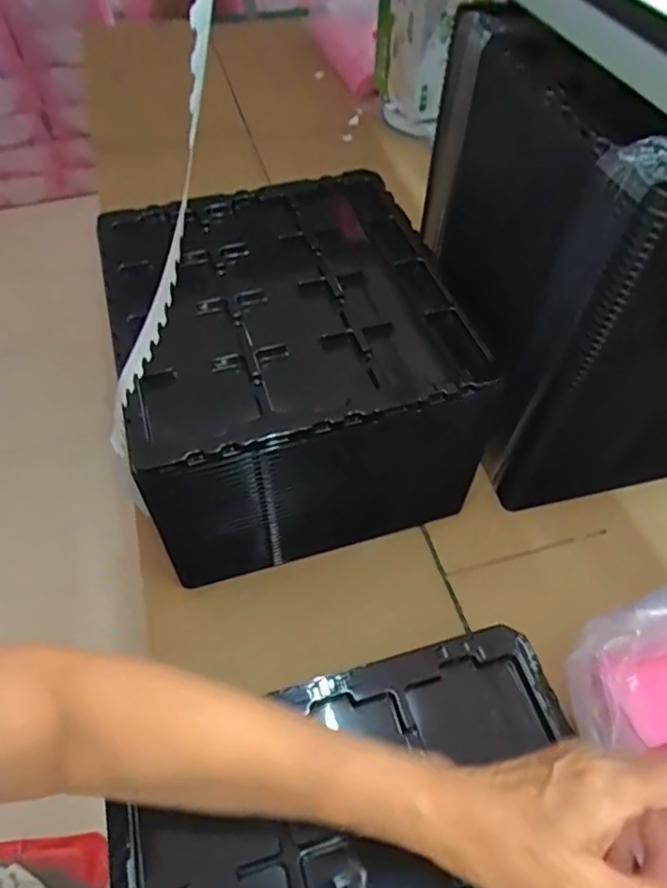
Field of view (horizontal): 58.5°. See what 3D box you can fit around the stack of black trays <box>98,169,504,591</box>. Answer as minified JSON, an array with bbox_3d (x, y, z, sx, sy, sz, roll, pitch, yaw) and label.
[{"bbox_3d":[-0.052,-0.085,0.682,0.336,0.241,0.352,-14,55,-10],"label":"stack of black trays"}]

